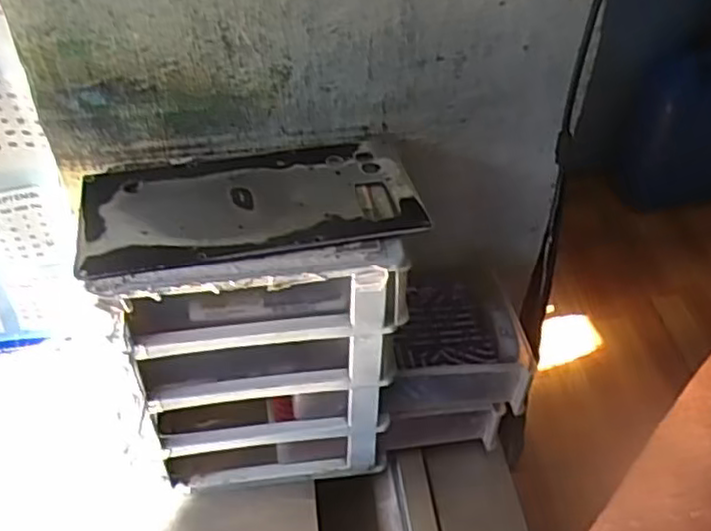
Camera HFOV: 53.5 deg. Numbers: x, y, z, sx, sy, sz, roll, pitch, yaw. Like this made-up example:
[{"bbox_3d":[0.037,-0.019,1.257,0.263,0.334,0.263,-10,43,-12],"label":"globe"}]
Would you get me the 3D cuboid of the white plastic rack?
[{"bbox_3d":[-0.077,0.044,0.593,0.235,0.239,0.161,-7,45,-9],"label":"white plastic rack"}]

